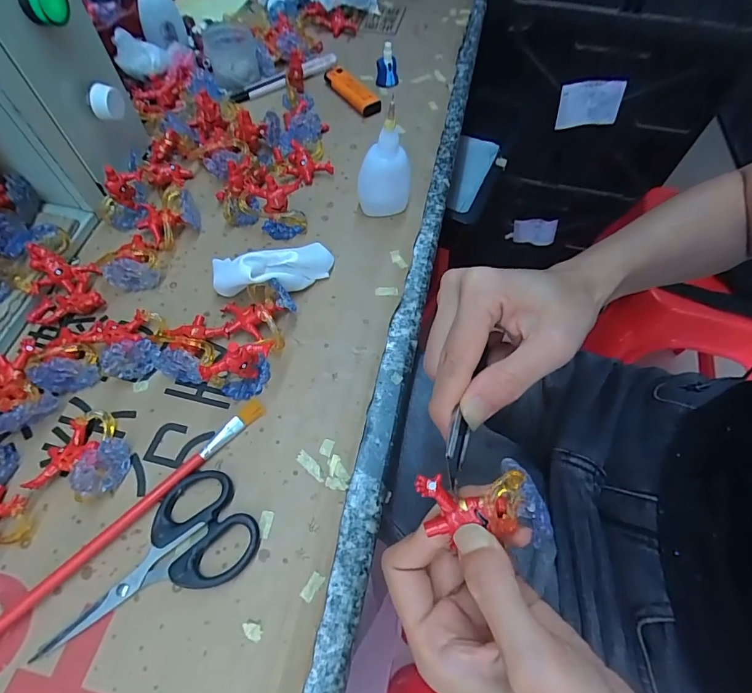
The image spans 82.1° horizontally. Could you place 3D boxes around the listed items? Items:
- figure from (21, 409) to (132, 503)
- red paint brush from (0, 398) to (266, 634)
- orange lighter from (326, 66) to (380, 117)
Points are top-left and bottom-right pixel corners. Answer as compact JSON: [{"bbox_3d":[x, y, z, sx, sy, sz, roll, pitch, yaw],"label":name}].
[{"bbox_3d":[-0.190,0.066,0.275,0.058,0.029,0.054,12,62,5],"label":"figure"},{"bbox_3d":[-0.171,0.120,0.254,0.013,0.015,0.258,40,68,18],"label":"red paint brush"},{"bbox_3d":[-0.027,-0.278,0.465,0.022,0.016,0.090,-31,67,-17],"label":"orange lighter"}]

